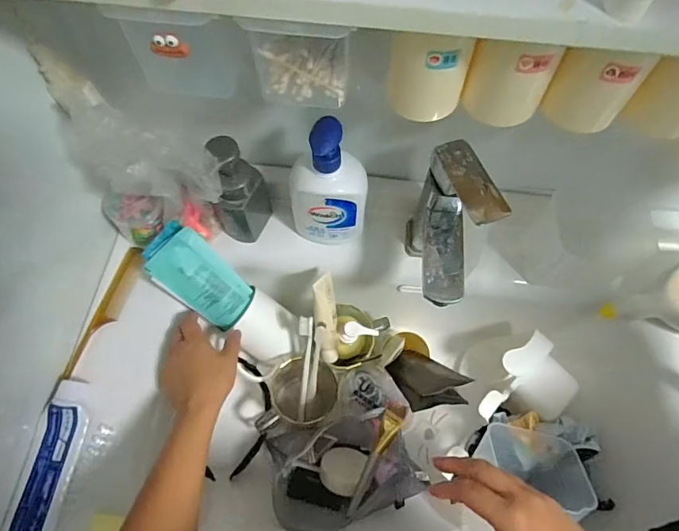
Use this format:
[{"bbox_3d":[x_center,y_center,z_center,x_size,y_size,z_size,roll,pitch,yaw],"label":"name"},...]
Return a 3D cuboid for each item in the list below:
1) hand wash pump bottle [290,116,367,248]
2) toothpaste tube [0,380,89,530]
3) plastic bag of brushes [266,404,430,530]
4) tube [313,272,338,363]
[{"bbox_3d":[-0.013,-0.088,0.500,0.087,0.179,0.052,-10,66,-6],"label":"hand wash pump bottle"},{"bbox_3d":[-0.304,0.218,0.454,0.052,0.027,0.191,7,65,2],"label":"toothpaste tube"},{"bbox_3d":[0.002,0.247,0.550,0.176,0.095,0.132,-9,66,-5],"label":"plastic bag of brushes"},{"bbox_3d":[-0.016,0.070,0.555,0.028,0.117,0.028,-7,21,-4],"label":"tube"}]

